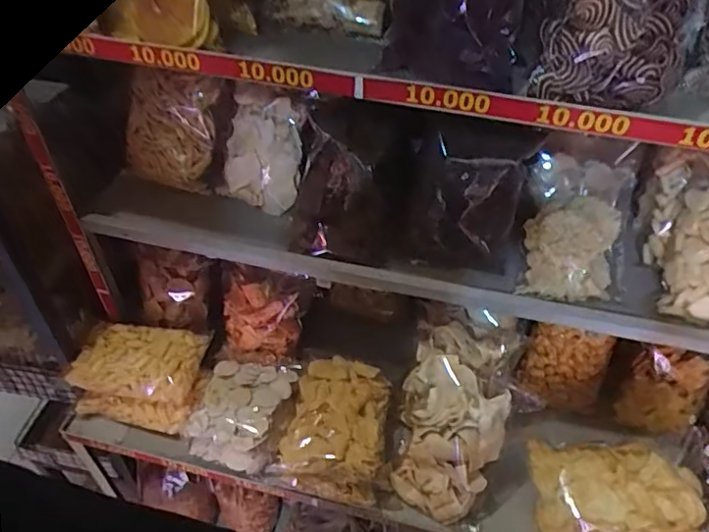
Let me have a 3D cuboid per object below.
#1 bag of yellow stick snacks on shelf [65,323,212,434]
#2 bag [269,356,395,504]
[{"bbox_3d":[-0.380,0.194,1.007,0.224,0.101,0.148,6,44,6],"label":"bag of yellow stick snacks on shelf"},{"bbox_3d":[-0.032,0.267,0.950,0.162,0.093,0.203,8,45,7],"label":"bag"}]

